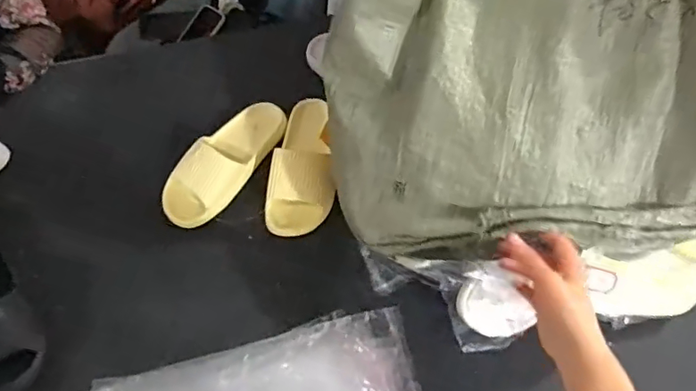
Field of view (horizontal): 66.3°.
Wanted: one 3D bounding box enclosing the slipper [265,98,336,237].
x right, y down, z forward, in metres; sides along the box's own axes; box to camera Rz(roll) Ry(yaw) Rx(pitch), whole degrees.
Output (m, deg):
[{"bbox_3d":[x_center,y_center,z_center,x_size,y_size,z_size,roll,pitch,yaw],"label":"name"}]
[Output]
[{"bbox_3d":[-0.070,-0.060,0.852,0.104,0.058,0.247,4,60,3],"label":"slipper"}]

